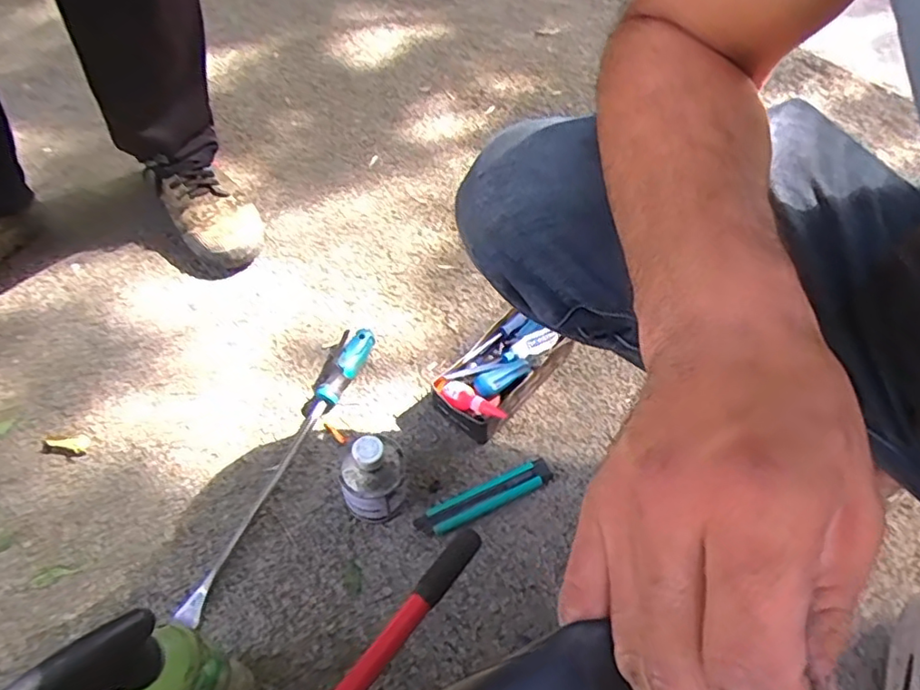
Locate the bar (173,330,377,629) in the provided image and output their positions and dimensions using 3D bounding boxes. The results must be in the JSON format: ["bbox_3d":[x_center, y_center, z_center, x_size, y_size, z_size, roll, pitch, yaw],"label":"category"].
[{"bbox_3d":[-0.189,0.114,0.641,0.036,0.034,0.355,22,56,13],"label":"bar"}]

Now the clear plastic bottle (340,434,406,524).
[{"bbox_3d":[-0.084,0.131,0.595,0.062,0.115,0.052,-15,56,-13],"label":"clear plastic bottle"}]

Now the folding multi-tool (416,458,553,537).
[{"bbox_3d":[0.026,0.161,0.642,0.154,0.010,0.033,-23,58,-17],"label":"folding multi-tool"}]

